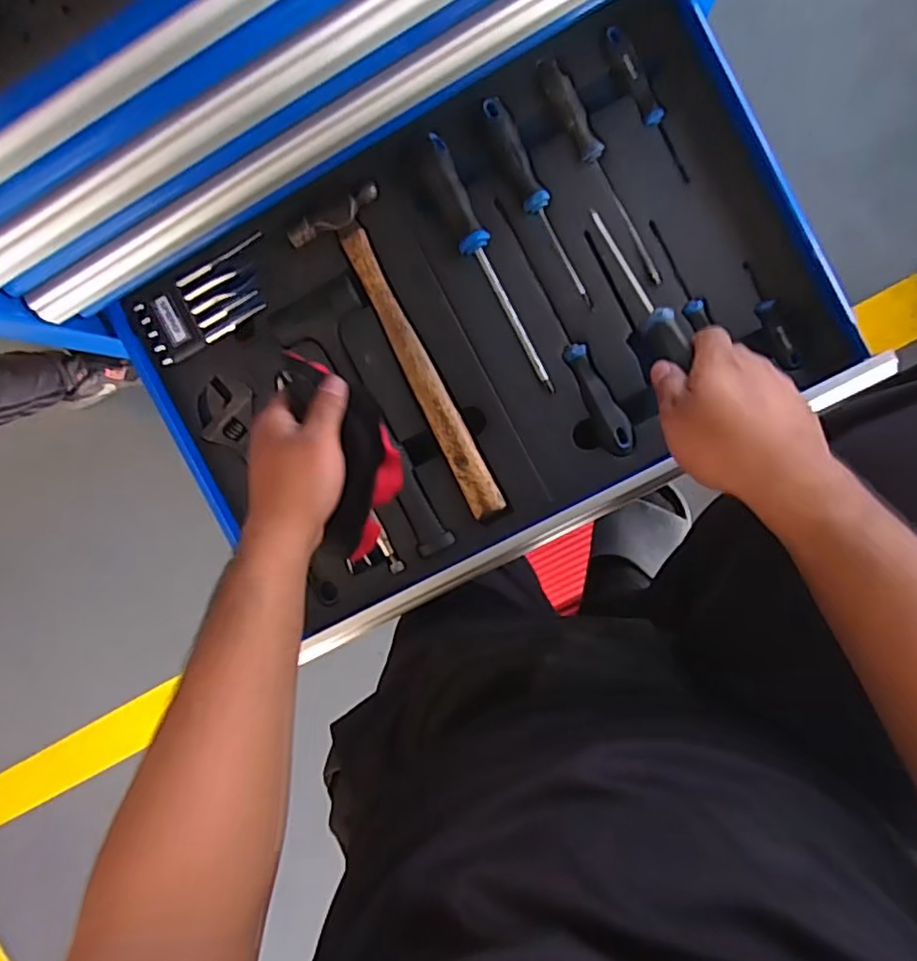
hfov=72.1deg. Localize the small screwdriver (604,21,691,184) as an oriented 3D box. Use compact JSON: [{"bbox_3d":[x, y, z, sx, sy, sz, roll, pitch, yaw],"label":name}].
[{"bbox_3d":[0.167,-0.334,0.561,0.019,0.013,0.148,-24,92,8],"label":"small screwdriver"}]

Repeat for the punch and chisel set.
[{"bbox_3d":[-0.246,-0.172,0.617,0.137,0.016,0.069,-26,92,8],"label":"punch and chisel set"}]

